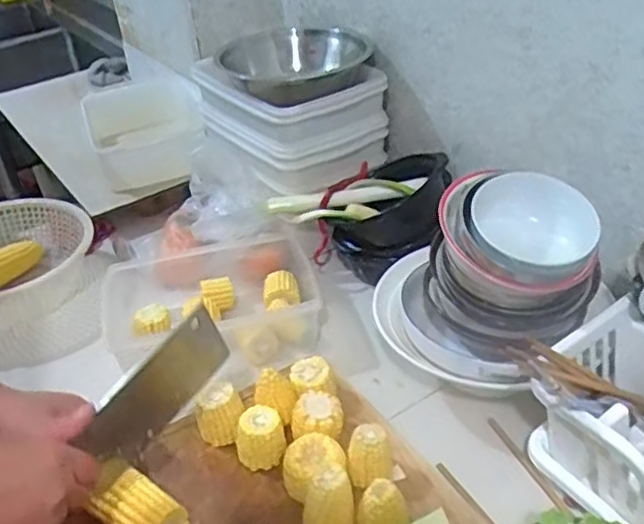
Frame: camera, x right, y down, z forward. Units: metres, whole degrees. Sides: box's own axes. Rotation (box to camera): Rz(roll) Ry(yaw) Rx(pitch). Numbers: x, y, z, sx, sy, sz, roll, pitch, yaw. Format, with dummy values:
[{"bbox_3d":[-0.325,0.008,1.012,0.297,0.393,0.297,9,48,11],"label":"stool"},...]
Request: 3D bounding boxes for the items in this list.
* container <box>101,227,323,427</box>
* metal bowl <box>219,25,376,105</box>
[{"bbox_3d":[-0.164,0.075,0.989,0.315,0.103,0.215,-11,35,-8],"label":"container"},{"bbox_3d":[-0.044,-0.310,1.057,0.199,0.063,0.201,-4,35,3],"label":"metal bowl"}]

